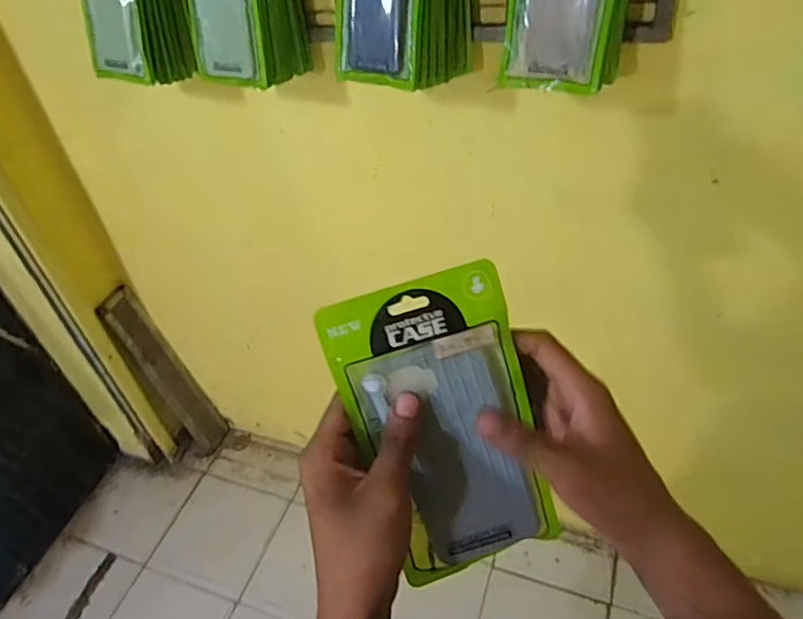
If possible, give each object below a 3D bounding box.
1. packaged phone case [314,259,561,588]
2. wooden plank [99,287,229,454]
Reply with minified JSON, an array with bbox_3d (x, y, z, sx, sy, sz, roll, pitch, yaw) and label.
[{"bbox_3d":[0.030,0.081,0.383,0.110,0.205,0.011,-17,18,1],"label":"packaged phone case"},{"bbox_3d":[-0.687,0.198,1.760,0.029,0.635,0.113,9,46,28],"label":"wooden plank"}]

